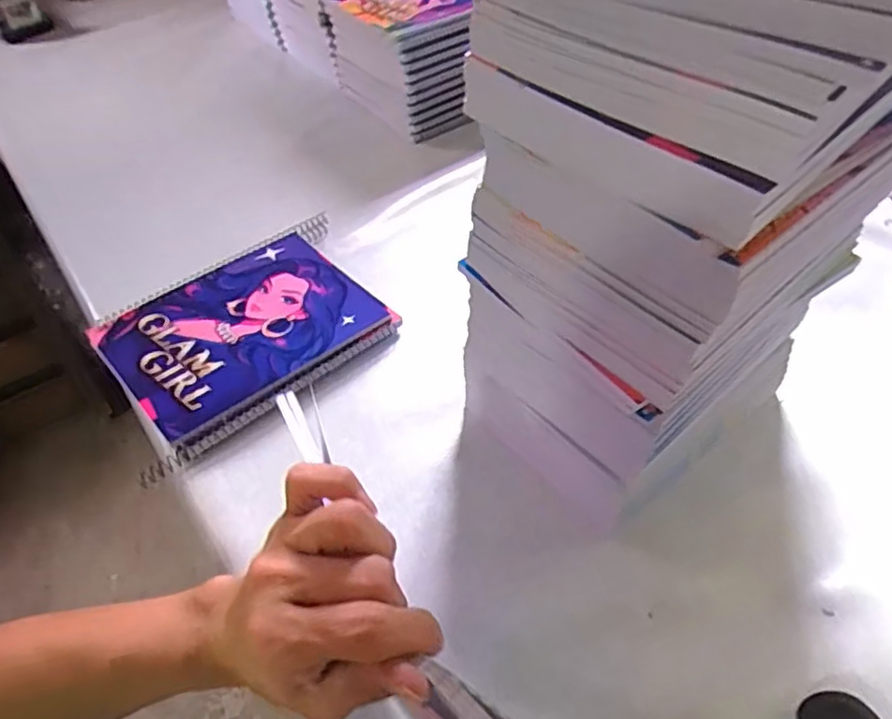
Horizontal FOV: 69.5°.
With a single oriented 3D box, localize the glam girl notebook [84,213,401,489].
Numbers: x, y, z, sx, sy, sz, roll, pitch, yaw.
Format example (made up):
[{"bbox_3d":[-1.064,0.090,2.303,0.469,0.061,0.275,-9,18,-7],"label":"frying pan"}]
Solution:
[{"bbox_3d":[-0.160,-0.028,0.529,0.223,0.023,0.157,-34,57,-26],"label":"glam girl notebook"}]

